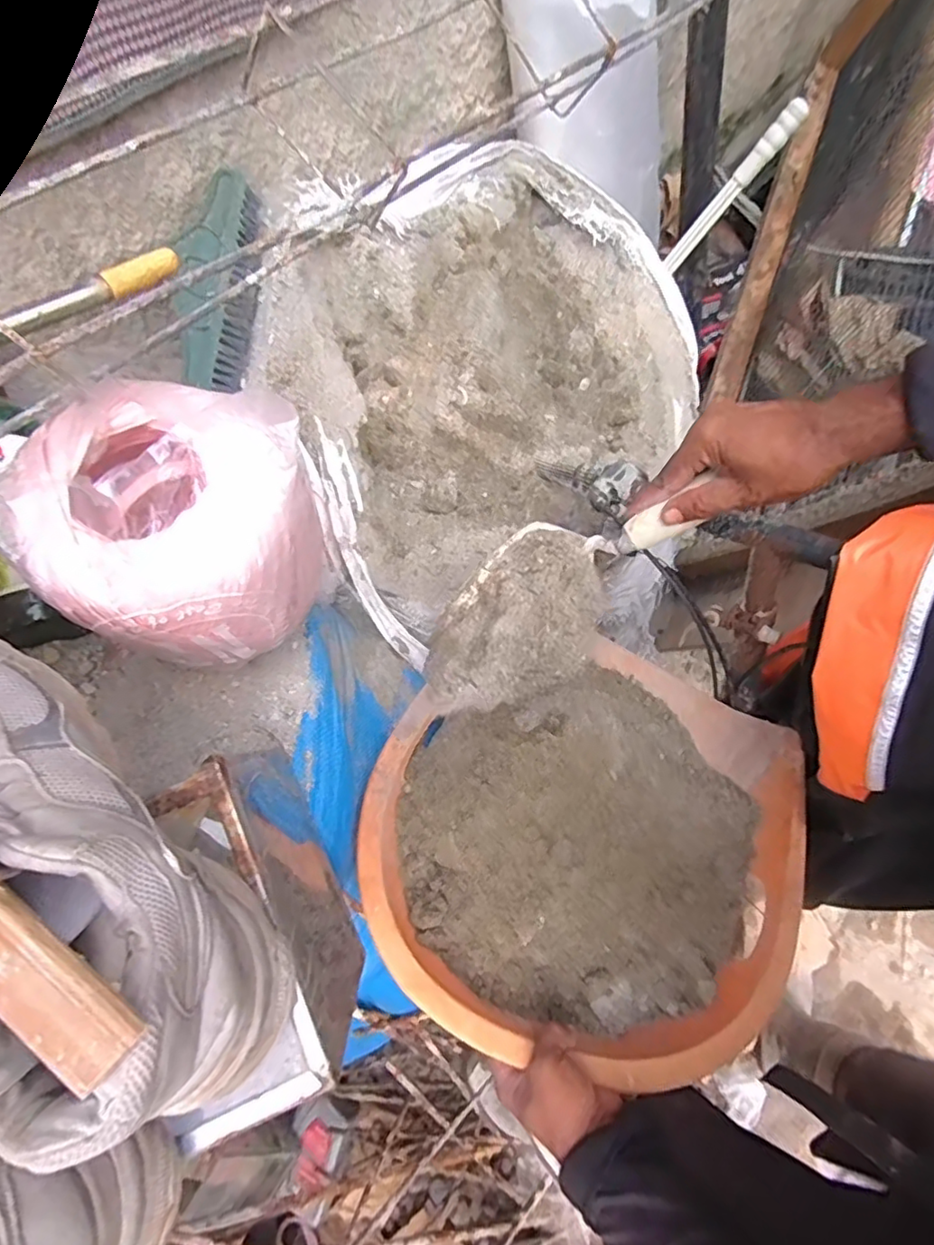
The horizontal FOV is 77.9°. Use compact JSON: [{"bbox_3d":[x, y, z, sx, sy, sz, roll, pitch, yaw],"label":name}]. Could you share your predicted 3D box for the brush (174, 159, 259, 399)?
[{"bbox_3d":[-0.240,-0.323,0.559,0.064,0.052,0.208,4,88,1],"label":"brush"}]

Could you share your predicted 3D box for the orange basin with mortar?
[{"bbox_3d":[0.121,0.208,0.564,0.408,0.129,0.375,26,68,11],"label":"orange basin with mortar"}]

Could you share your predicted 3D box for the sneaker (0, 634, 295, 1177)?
[{"bbox_3d":[-0.182,0.091,0.251,0.083,0.093,0.248,-37,71,-16],"label":"sneaker"}]

